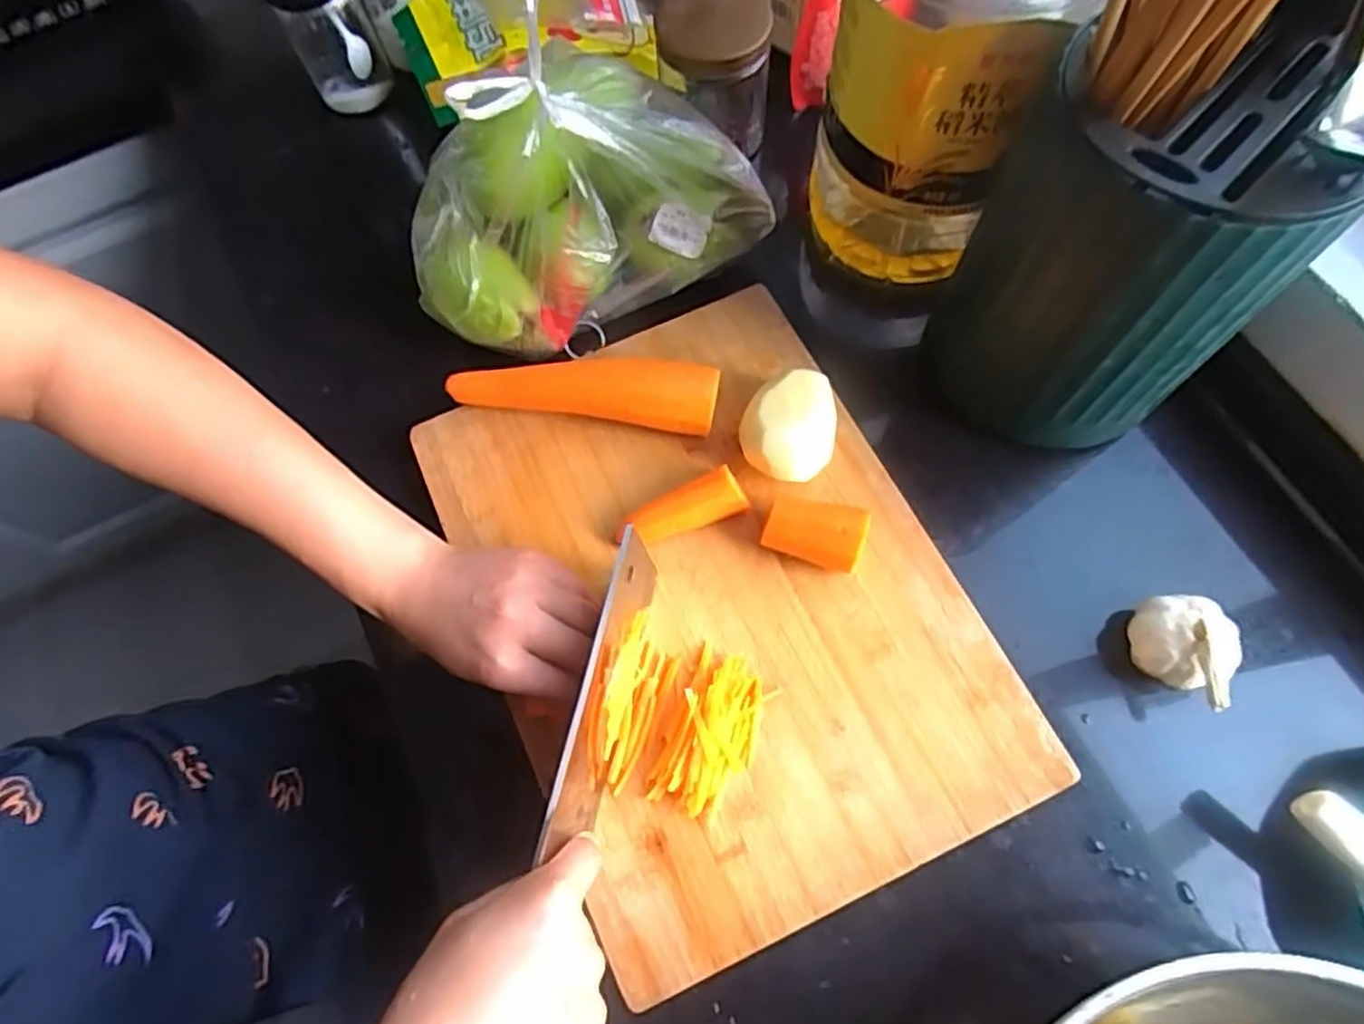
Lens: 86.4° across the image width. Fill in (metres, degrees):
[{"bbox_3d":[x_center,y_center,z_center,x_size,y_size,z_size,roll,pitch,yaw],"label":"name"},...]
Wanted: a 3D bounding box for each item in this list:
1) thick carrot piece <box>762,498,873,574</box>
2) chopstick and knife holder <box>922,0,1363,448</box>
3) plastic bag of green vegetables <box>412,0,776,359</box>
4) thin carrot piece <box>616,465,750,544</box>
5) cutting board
[{"bbox_3d":[0.079,0.014,0.434,0.056,0.034,0.034,18,71,9],"label":"thick carrot piece"},{"bbox_3d":[0.238,-0.145,0.400,0.145,0.173,0.145,27,73,12],"label":"chopstick and knife holder"},{"bbox_3d":[-0.070,-0.224,0.464,0.242,0.139,0.162,-22,70,-5],"label":"plastic bag of green vegetables"},{"bbox_3d":[-0.002,-0.001,0.444,0.078,0.026,0.024,-19,70,-4],"label":"thin carrot piece"},{"bbox_3d":[0.017,0.045,0.441,0.262,0.023,0.362,-24,70,-6],"label":"cutting board"}]

